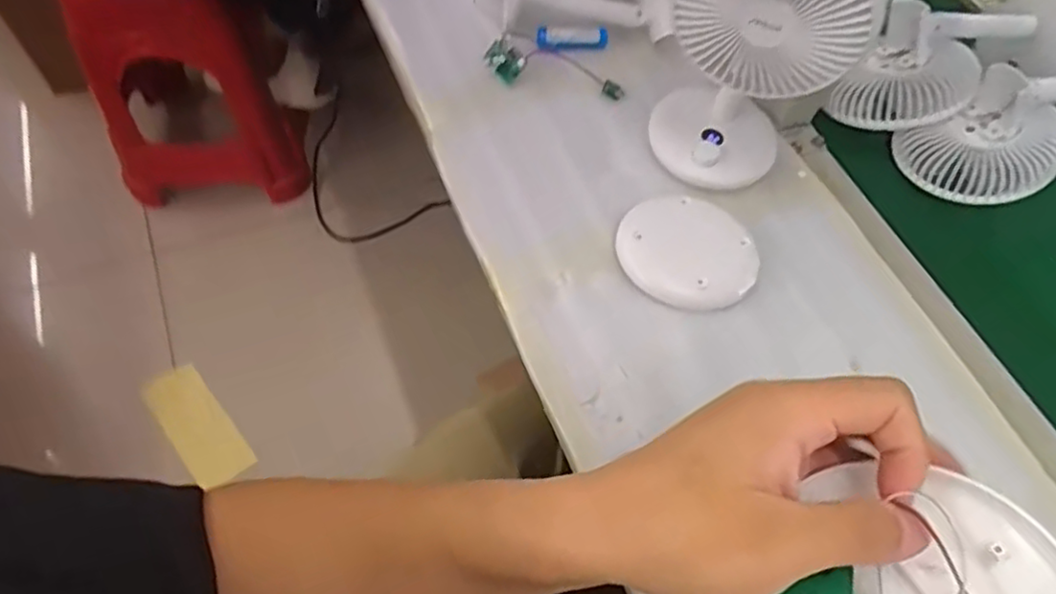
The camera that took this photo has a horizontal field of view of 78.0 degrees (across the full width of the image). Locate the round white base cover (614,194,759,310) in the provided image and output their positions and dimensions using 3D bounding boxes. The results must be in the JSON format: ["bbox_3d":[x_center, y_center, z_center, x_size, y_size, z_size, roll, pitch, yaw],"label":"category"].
[{"bbox_3d":[0.120,-0.036,0.494,0.099,0.010,0.094,-1,59,1],"label":"round white base cover"}]

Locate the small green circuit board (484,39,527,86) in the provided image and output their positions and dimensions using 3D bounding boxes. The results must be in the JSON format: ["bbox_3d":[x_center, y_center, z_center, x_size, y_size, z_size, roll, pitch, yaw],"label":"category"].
[{"bbox_3d":[-0.021,-0.212,0.585,0.034,0.027,0.006,37,18,-12],"label":"small green circuit board"}]

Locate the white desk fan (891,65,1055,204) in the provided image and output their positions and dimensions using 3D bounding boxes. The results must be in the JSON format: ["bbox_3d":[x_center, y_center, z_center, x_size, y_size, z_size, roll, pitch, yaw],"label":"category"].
[{"bbox_3d":[0.445,-0.147,0.563,0.204,0.085,0.091,-16,63,-12],"label":"white desk fan"}]

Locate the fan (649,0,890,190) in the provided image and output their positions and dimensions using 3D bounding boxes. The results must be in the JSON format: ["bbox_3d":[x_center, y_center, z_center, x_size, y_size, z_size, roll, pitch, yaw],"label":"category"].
[{"bbox_3d":[0.165,-0.181,0.469,0.114,0.201,0.089,22,62,9],"label":"fan"}]

